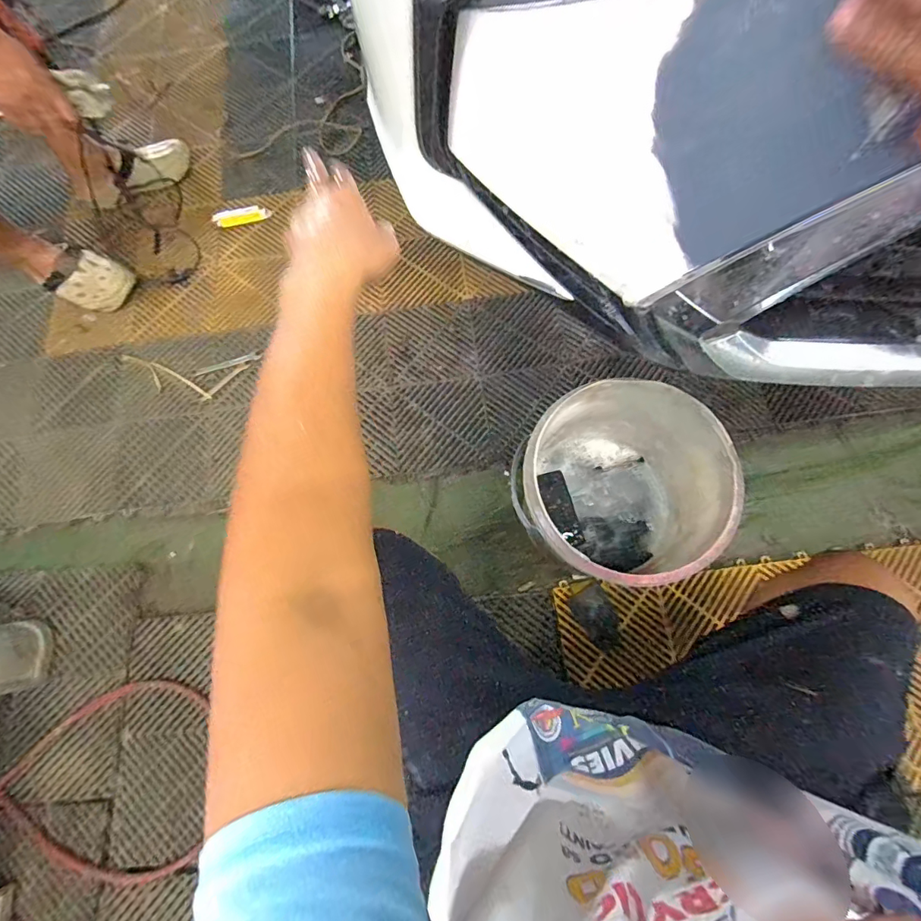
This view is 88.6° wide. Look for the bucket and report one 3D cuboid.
[{"bbox_3d":[0.240,0.057,0.774,0.295,0.265,0.283,0,73,1],"label":"bucket"}]

